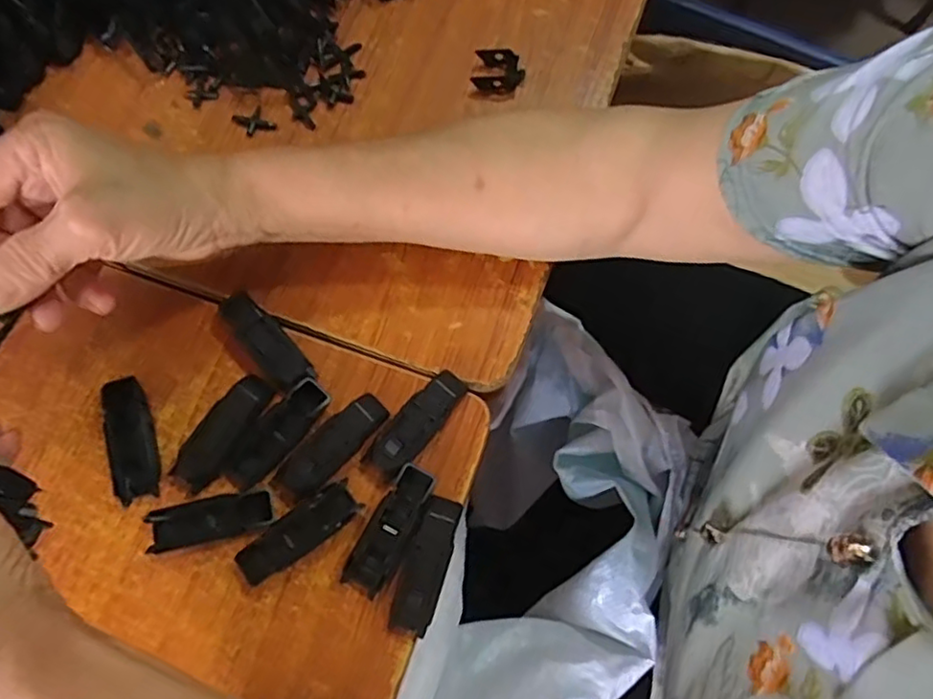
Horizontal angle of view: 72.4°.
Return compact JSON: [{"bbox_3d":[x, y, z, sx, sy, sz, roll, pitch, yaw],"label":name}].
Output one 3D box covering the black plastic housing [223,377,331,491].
[{"bbox_3d":[-0.102,0.046,0.345,0.023,0.012,0.066,41,79,11],"label":"black plastic housing"}]

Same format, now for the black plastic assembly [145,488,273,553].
[{"bbox_3d":[-0.134,0.090,0.336,0.063,0.011,0.020,-13,75,-3],"label":"black plastic assembly"}]

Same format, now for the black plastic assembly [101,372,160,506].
[{"bbox_3d":[-0.181,0.048,0.345,0.021,0.017,0.065,-16,76,-4],"label":"black plastic assembly"}]

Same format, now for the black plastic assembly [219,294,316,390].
[{"bbox_3d":[-0.114,-0.007,0.357,0.021,0.017,0.069,-40,78,-9],"label":"black plastic assembly"}]

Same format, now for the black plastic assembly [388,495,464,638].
[{"bbox_3d":[-0.020,0.110,0.326,0.021,0.015,0.066,17,76,5],"label":"black plastic assembly"}]

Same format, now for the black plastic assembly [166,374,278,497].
[{"bbox_3d":[-0.132,0.046,0.346,0.024,0.014,0.070,31,78,8],"label":"black plastic assembly"}]

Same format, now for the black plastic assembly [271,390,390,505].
[{"bbox_3d":[-0.072,0.053,0.343,0.069,0.014,0.022,-43,79,-10],"label":"black plastic assembly"}]

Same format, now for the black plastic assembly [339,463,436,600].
[{"bbox_3d":[-0.039,0.093,0.331,0.024,0.016,0.066,27,77,7],"label":"black plastic assembly"}]

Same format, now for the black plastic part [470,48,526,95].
[{"bbox_3d":[0.021,-0.178,0.406,0.032,0.009,0.027,8,75,3],"label":"black plastic part"}]

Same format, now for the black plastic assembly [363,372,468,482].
[{"bbox_3d":[-0.026,0.040,0.345,0.023,0.014,0.065,41,79,10],"label":"black plastic assembly"}]

